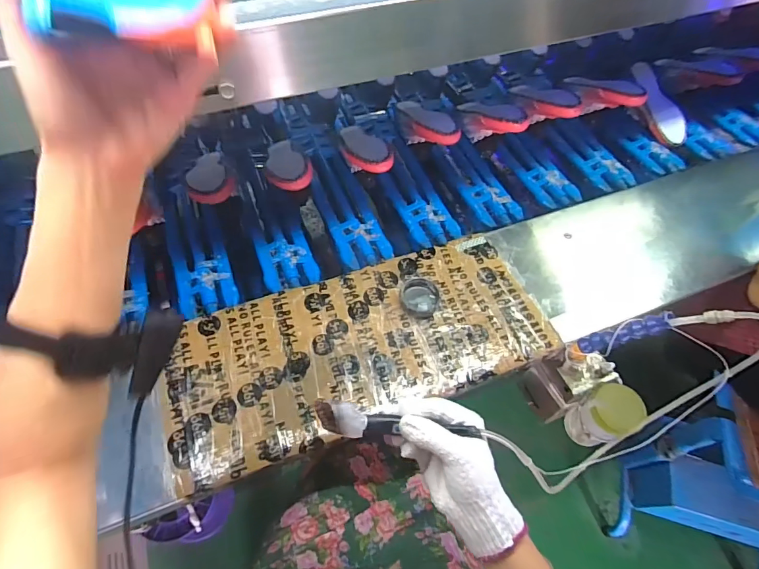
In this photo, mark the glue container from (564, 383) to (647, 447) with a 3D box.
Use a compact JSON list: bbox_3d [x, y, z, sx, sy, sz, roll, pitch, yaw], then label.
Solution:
[{"bbox_3d":[0.344,0.205,0.641,0.088,0.083,0.072,-24,61,-18],"label":"glue container"}]

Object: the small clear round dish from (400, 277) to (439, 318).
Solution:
[{"bbox_3d":[0.064,0.020,0.660,0.061,0.024,0.063,1,60,-2],"label":"small clear round dish"}]

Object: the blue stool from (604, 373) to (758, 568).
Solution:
[{"bbox_3d":[0.836,0.471,0.936,0.396,0.514,0.305,12,57,4],"label":"blue stool"}]

